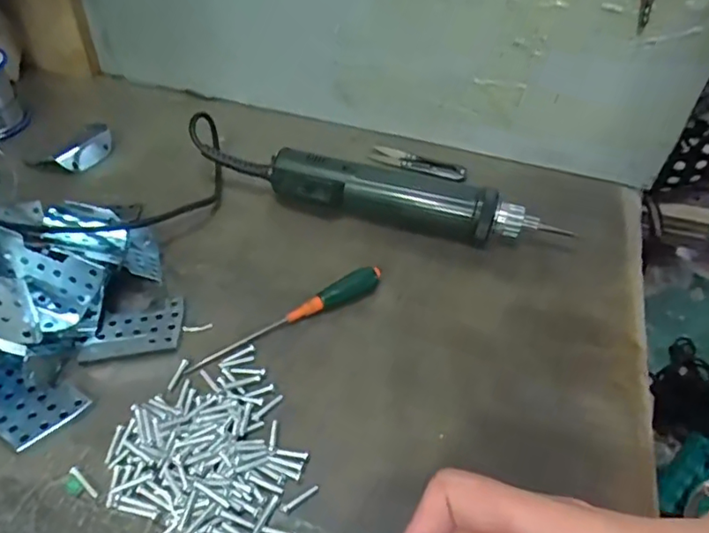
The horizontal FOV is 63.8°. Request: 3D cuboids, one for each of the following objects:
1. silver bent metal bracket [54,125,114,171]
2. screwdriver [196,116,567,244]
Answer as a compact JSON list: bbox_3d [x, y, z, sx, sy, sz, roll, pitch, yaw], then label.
[{"bbox_3d":[-0.237,-0.104,0.507,0.023,0.019,0.053,14,46,10],"label":"silver bent metal bracket"},{"bbox_3d":[0.010,-0.064,0.465,0.299,0.039,0.043,14,46,10],"label":"screwdriver"}]

